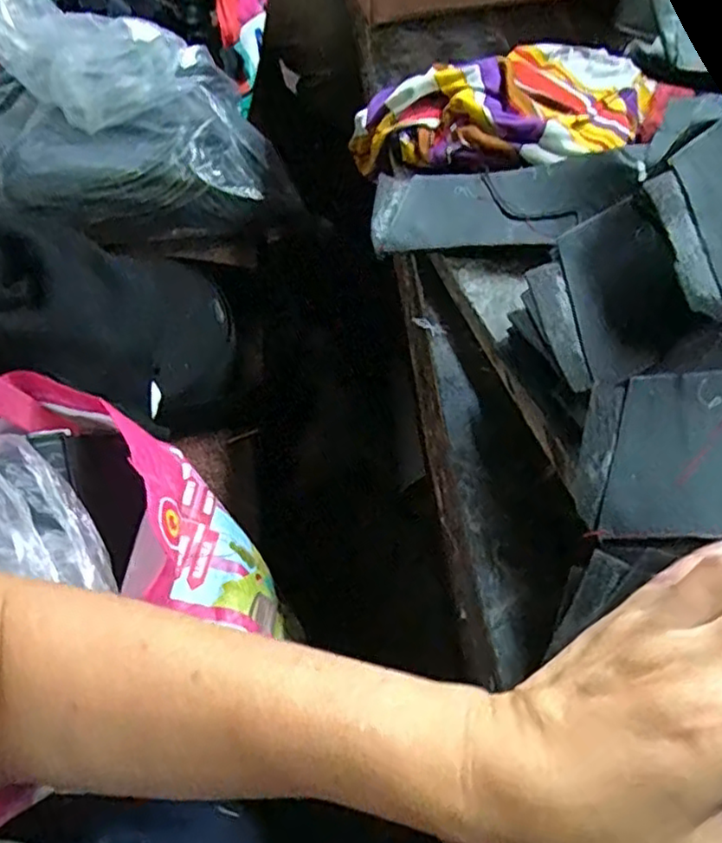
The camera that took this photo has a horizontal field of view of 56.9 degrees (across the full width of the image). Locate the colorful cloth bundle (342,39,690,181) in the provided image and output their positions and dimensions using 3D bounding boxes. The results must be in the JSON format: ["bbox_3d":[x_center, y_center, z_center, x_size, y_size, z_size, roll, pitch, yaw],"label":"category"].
[{"bbox_3d":[0.126,-0.252,0.542,0.213,0.065,0.191,-35,60,-21],"label":"colorful cloth bundle"}]

